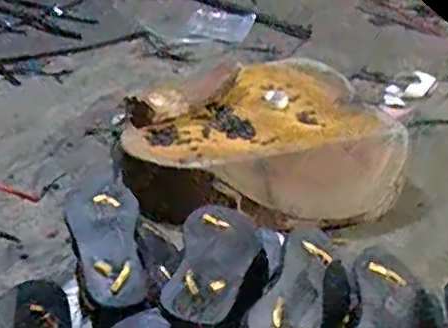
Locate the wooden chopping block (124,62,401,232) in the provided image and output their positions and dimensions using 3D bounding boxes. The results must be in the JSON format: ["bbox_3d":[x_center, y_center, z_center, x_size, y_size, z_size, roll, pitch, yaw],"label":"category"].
[{"bbox_3d":[0.101,-0.045,1.058,0.487,0.102,0.426,-25,44,-31],"label":"wooden chopping block"}]

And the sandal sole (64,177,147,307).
[{"bbox_3d":[-0.149,0.094,0.773,0.088,0.025,0.242,-9,38,-15],"label":"sandal sole"}]

